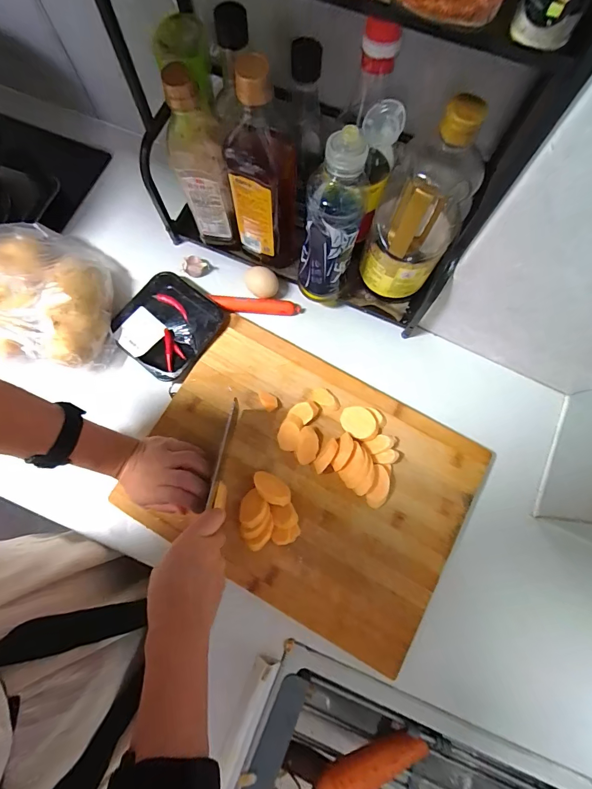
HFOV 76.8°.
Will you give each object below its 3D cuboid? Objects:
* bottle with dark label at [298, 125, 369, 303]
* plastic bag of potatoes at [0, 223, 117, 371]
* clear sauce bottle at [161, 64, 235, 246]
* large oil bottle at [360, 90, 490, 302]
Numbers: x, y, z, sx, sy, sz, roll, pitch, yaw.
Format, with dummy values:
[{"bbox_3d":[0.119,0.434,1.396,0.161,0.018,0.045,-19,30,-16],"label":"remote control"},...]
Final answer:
[{"bbox_3d":[0.042,-0.199,0.455,0.063,0.235,0.077,14,76,3],"label":"bottle with dark label"},{"bbox_3d":[-0.373,-0.135,0.496,0.221,0.106,0.190,-1,76,-1],"label":"plastic bag of potatoes"},{"bbox_3d":[-0.116,-0.271,0.457,0.056,0.220,0.044,-5,76,-2],"label":"clear sauce bottle"},{"bbox_3d":[0.146,-0.220,0.429,0.094,0.234,0.104,22,76,5],"label":"large oil bottle"}]

